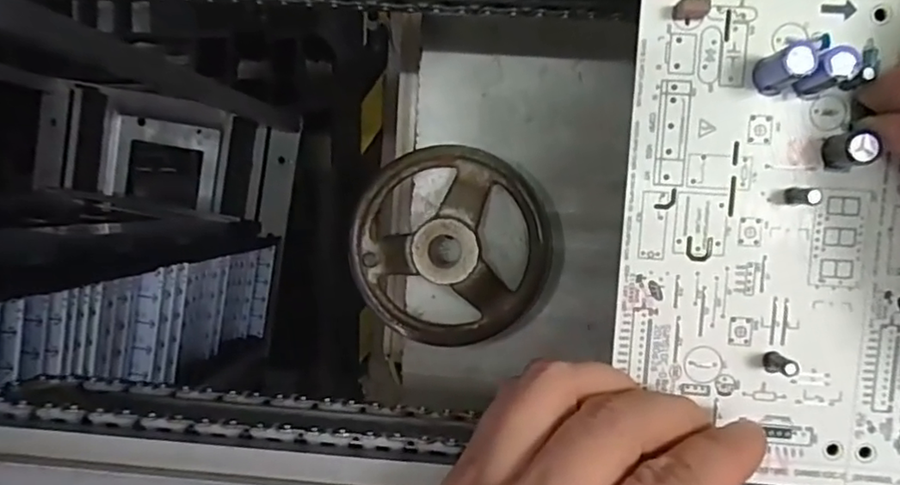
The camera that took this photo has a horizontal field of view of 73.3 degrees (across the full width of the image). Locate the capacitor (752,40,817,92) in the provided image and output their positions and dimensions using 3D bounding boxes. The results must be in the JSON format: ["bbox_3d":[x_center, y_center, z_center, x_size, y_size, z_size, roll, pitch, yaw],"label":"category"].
[{"bbox_3d":[0.098,-0.051,0.178,0.011,0.017,0.011,0,94,3],"label":"capacitor"}]

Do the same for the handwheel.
[{"bbox_3d":[0.000,0.004,0.280,0.092,0.032,0.093,-7,94,4],"label":"handwheel"}]

